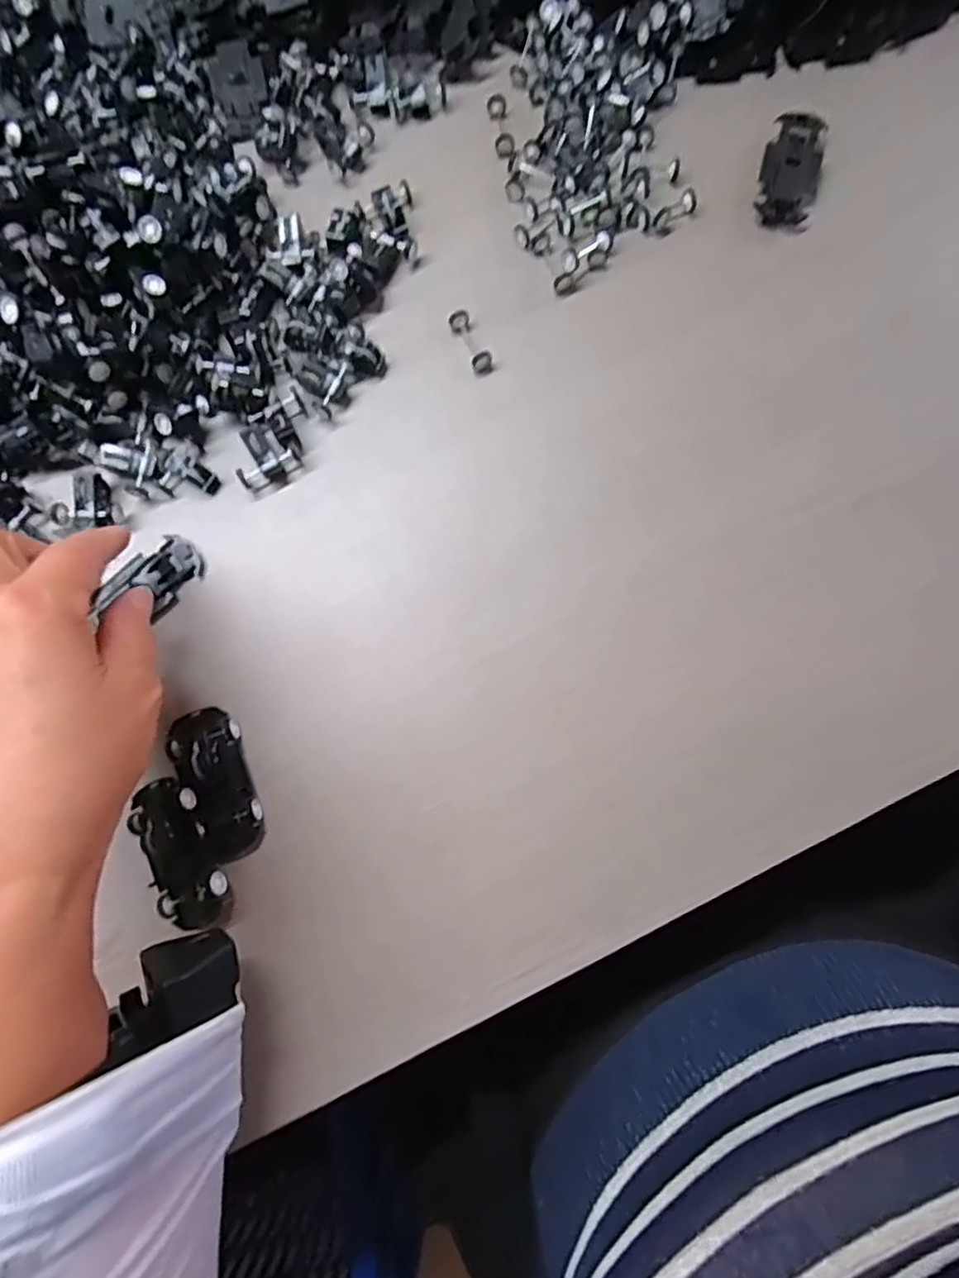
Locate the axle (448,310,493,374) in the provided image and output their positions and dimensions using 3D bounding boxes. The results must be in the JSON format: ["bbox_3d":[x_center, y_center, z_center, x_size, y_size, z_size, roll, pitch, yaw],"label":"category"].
[{"bbox_3d":[-0.004,-0.153,0.320,0.011,0.008,0.034,-28,81,-4],"label":"axle"}]

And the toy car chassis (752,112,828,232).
[{"bbox_3d":[0.166,-0.248,0.328,0.031,0.008,0.064,13,80,3],"label":"toy car chassis"}]

